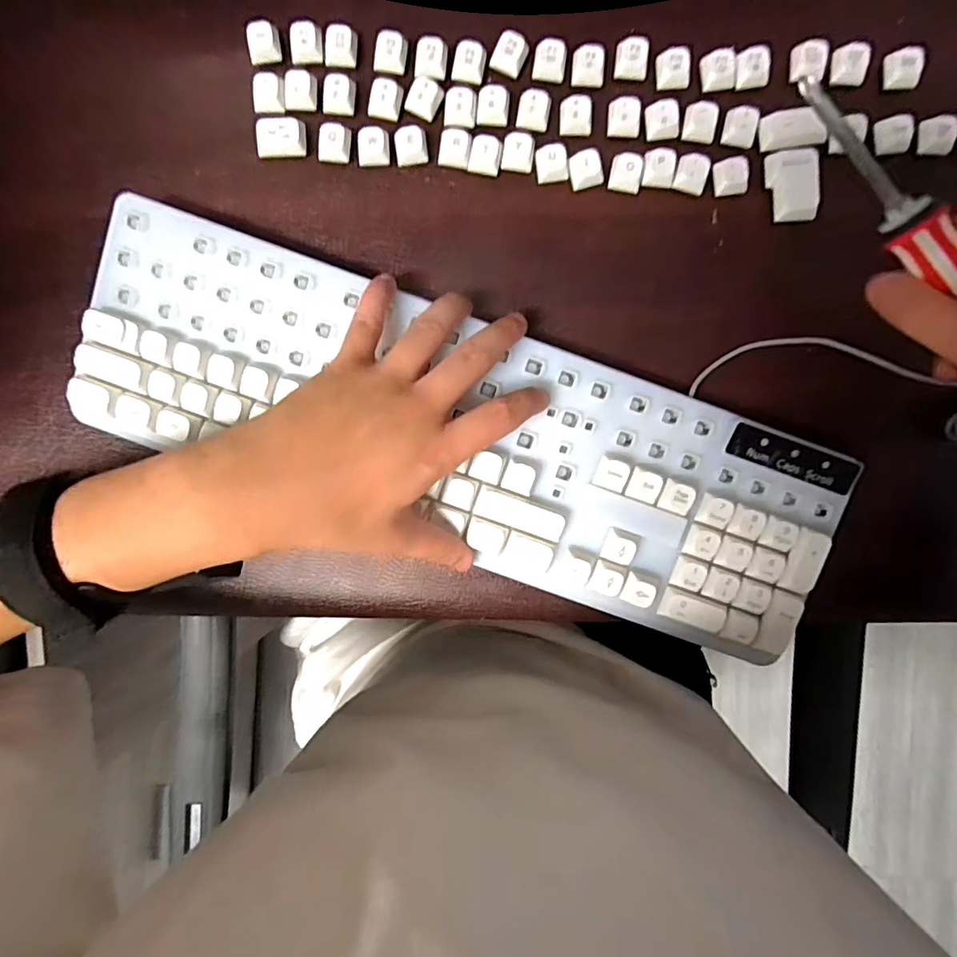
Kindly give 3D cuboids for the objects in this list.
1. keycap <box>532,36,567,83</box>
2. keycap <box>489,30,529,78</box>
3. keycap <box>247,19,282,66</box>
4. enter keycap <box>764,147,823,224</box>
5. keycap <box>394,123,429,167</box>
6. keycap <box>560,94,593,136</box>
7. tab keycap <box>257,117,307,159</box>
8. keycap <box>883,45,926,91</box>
[{"bbox_3d":[0.040,-0.234,0.290,0.018,0.010,0.018,0,92,1],"label":"keycap"},{"bbox_3d":[0.018,-0.238,0.291,0.018,0.008,0.019,30,92,0],"label":"keycap"},{"bbox_3d":[-0.120,-0.244,0.290,0.018,0.007,0.019,0,92,1],"label":"keycap"},{"bbox_3d":[0.176,-0.164,0.290,0.026,0.008,0.038,-8,92,2],"label":"enter keycap"},{"bbox_3d":[-0.038,-0.188,0.292,0.017,0.006,0.018,-9,92,2],"label":"keycap"},{"bbox_3d":[0.056,-0.204,0.291,0.018,0.006,0.019,5,92,1],"label":"keycap"},{"bbox_3d":[-0.111,-0.192,0.293,0.028,0.009,0.019,1,92,1],"label":"tab keycap"},{"bbox_3d":[0.234,-0.226,0.286,0.018,0.010,0.018,1,92,1],"label":"keycap"}]

